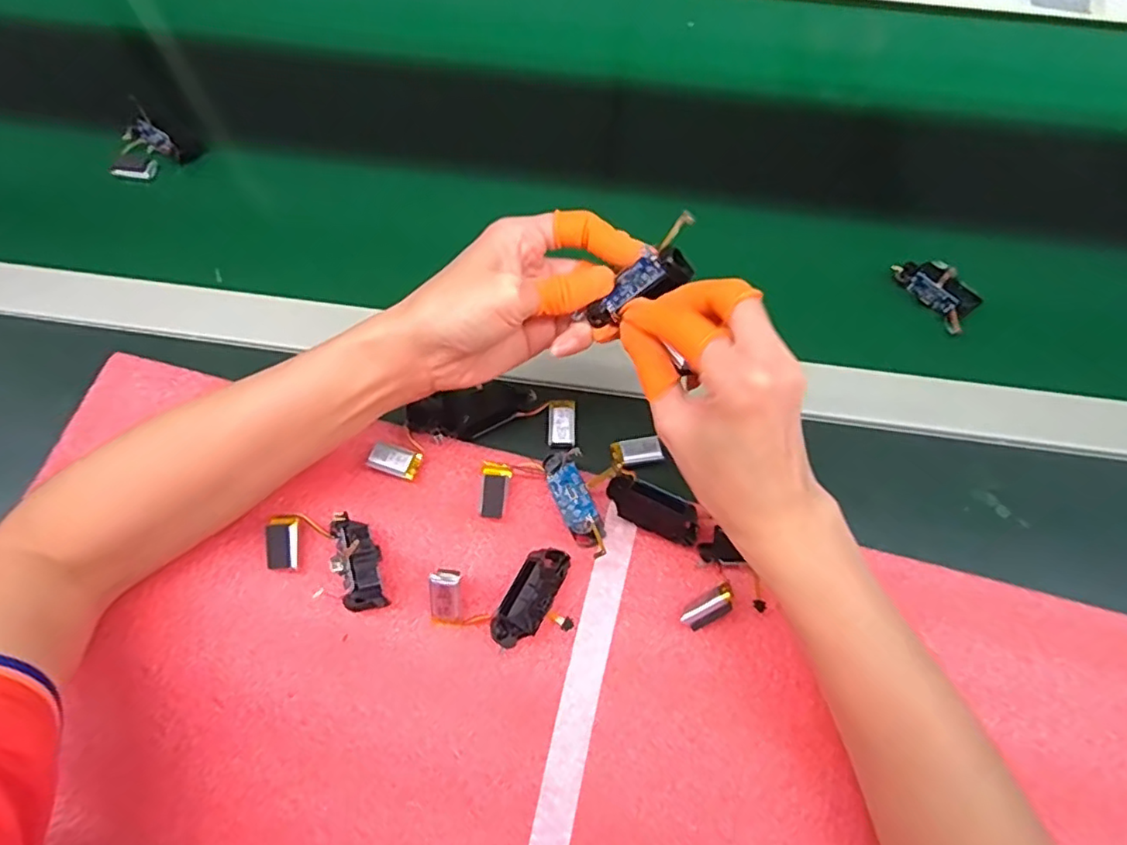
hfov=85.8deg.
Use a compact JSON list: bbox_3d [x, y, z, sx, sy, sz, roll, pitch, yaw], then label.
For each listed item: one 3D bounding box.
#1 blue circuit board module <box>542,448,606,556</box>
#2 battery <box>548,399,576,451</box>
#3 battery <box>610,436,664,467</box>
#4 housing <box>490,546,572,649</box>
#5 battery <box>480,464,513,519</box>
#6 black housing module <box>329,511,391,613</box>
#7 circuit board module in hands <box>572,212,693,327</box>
[{"bbox_3d":[0.007,0.048,0.350,0.024,0.021,0.061,-16,68,-8],"label":"blue circuit board module"},{"bbox_3d":[-0.001,0.001,0.384,0.017,0.004,0.035,1,66,-1],"label":"battery"},{"bbox_3d":[0.046,0.018,0.376,0.029,0.006,0.018,-9,67,-5],"label":"battery"},{"bbox_3d":[-0.017,0.095,0.327,0.023,0.029,0.055,28,68,10],"label":"housing"},{"bbox_3d":[-0.039,0.040,0.350,0.016,0.004,0.031,3,96,-13],"label":"battery"},{"bbox_3d":[-0.113,0.077,0.335,0.025,0.024,0.052,-20,68,-10],"label":"black housing module"},{"bbox_3d":[0.041,-0.069,0.294,0.066,0.010,0.021,-42,71,13],"label":"circuit board module in hands"}]

